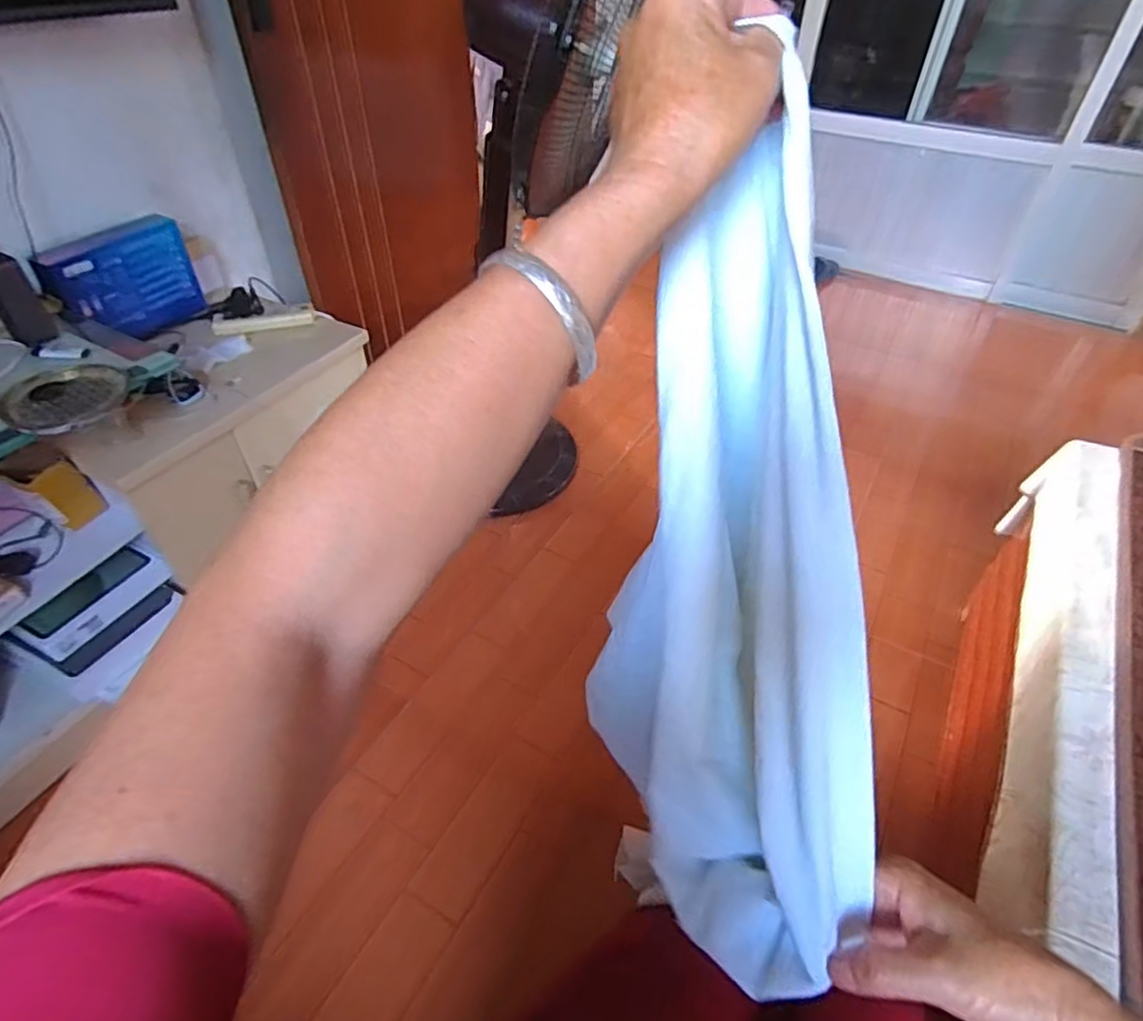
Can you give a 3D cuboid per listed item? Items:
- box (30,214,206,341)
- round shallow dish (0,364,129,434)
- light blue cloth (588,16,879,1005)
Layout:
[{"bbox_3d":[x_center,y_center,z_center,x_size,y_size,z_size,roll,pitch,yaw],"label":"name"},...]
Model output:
[{"bbox_3d":[-0.877,-0.450,1.279,0.052,0.185,0.277,23,48,21],"label":"box"},{"bbox_3d":[-0.738,-0.169,0.938,0.165,0.030,0.153,1,44,-1],"label":"round shallow dish"},{"bbox_3d":[0.086,0.032,0.346,0.124,0.431,0.090,0,6,-2],"label":"light blue cloth"}]

